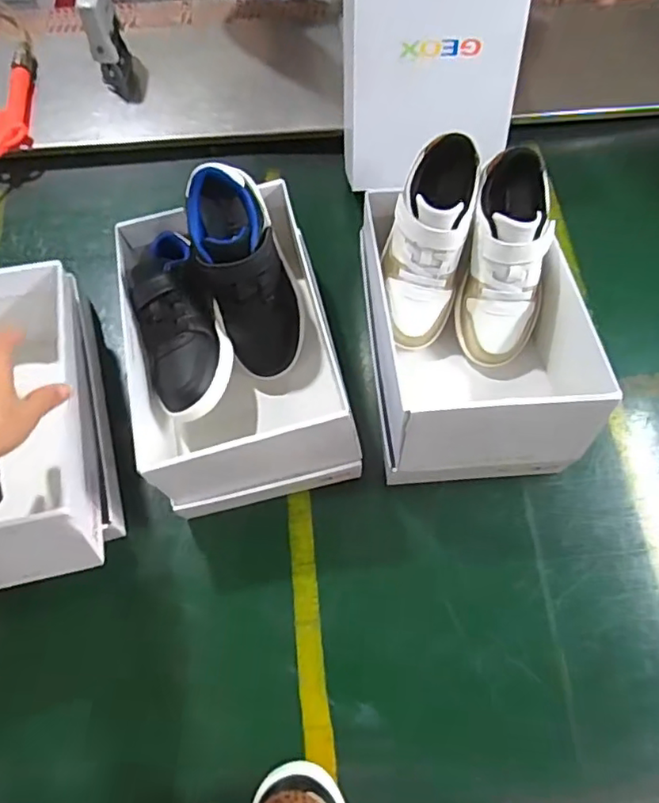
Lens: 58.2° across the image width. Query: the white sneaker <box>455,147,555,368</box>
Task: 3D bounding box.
[{"bbox_3d":[0.176,-0.135,0.582,0.082,0.074,0.203,5,105,2],"label":"white sneaker"}]

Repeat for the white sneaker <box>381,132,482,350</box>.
[{"bbox_3d":[0.096,-0.154,0.587,0.076,0.078,0.201,11,107,5],"label":"white sneaker"}]

